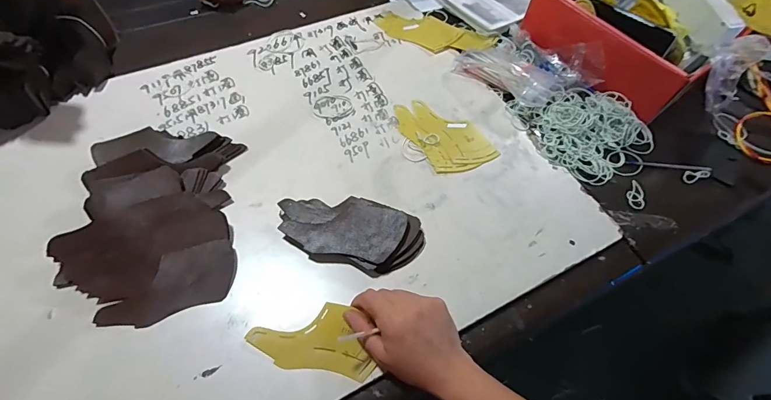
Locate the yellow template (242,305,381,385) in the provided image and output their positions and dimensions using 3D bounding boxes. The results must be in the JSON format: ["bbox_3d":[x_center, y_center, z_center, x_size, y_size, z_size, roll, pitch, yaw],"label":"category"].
[{"bbox_3d":[-0.078,0.147,0.418,0.133,0.005,0.070,9,72,2],"label":"yellow template"}]

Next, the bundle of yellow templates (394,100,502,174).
[{"bbox_3d":[0.085,-0.102,0.577,0.099,0.009,0.152,-28,64,-18],"label":"bundle of yellow templates"}]

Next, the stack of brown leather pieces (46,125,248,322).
[{"bbox_3d":[-0.276,0.019,0.471,0.200,0.042,0.249,0,59,-3],"label":"stack of brown leather pieces"}]

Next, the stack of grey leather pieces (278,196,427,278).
[{"bbox_3d":[-0.043,0.038,0.476,0.174,0.025,0.082,15,60,6],"label":"stack of grey leather pieces"}]

